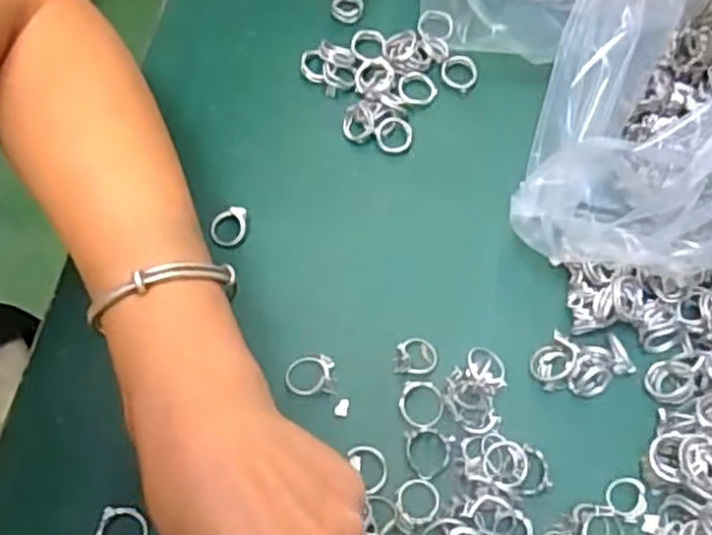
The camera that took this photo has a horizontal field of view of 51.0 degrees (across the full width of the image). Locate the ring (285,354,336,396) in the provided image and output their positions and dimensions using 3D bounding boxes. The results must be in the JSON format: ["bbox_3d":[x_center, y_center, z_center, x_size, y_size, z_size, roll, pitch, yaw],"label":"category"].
[{"bbox_3d":[-0.022,0.052,0.361,0.024,0.006,0.020,-4,64,-1],"label":"ring"}]

